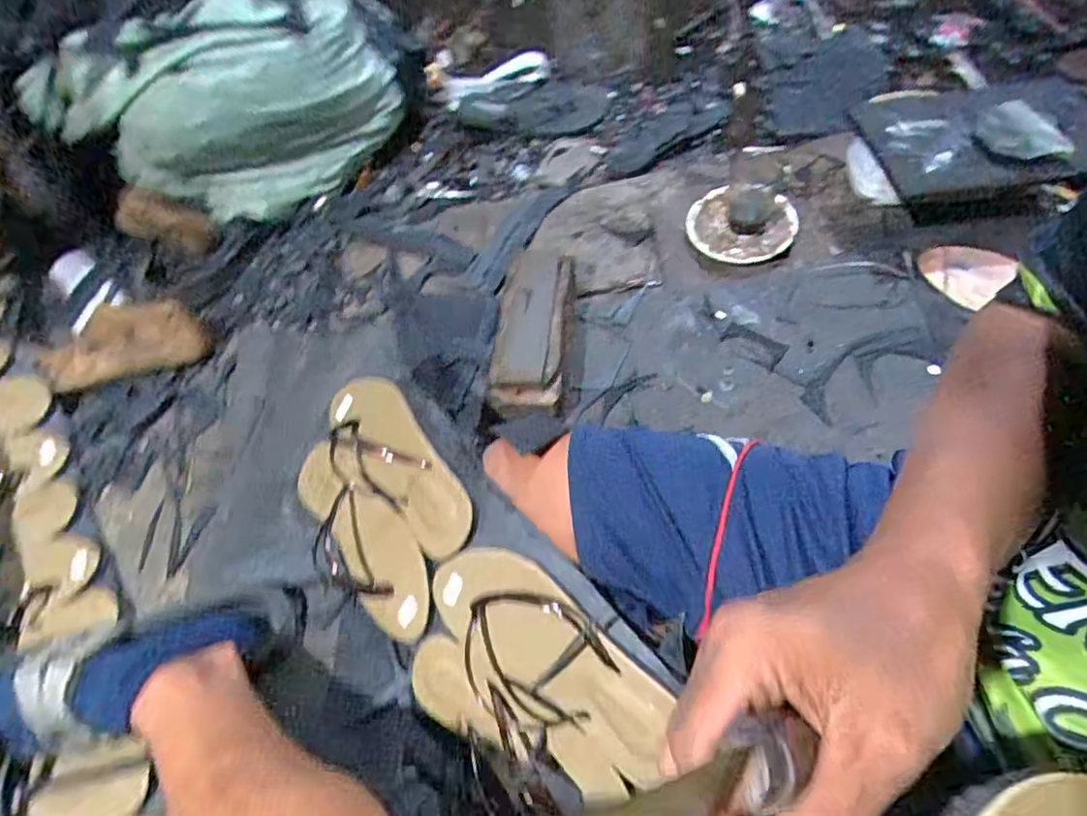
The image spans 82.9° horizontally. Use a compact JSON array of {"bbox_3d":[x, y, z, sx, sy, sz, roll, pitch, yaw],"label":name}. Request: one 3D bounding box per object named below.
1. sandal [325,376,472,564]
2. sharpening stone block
[{"bbox_3d":[-0.153,0.050,0.604,0.089,0.045,0.232,-48,60,11],"label":"sandal"},{"bbox_3d":[-0.011,-0.101,0.753,0.086,0.065,0.236,1,59,9],"label":"sharpening stone block"}]

